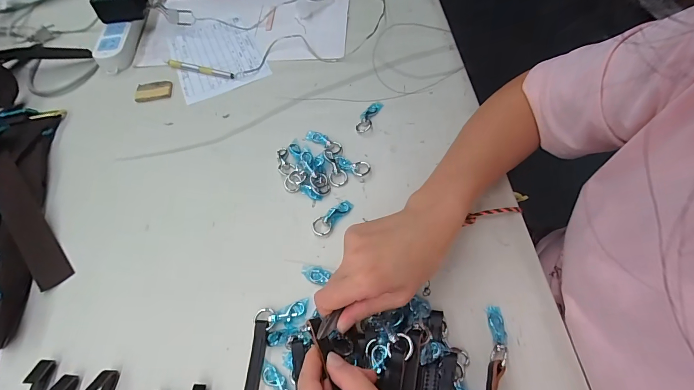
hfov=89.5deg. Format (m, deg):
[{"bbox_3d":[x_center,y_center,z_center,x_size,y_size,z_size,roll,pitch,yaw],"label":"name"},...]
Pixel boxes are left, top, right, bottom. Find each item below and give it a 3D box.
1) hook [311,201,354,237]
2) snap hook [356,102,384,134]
[{"bbox_3d":[-0.019,0.024,0.403,0.026,0.008,0.056,32,66,23],"label":"hook"},{"bbox_3d":[0.030,-0.107,0.479,0.021,0.005,0.058,22,62,18],"label":"snap hook"}]

